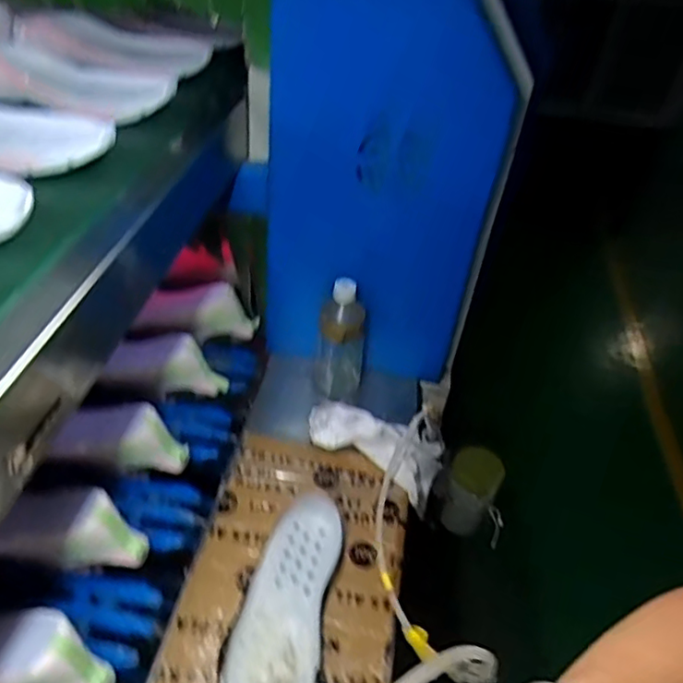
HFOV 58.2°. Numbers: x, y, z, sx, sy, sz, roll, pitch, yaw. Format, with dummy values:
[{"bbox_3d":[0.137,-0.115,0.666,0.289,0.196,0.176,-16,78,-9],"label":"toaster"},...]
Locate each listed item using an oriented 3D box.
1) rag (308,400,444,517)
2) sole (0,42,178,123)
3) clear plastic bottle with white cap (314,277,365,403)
[{"bbox_3d":[0.042,0.147,0.820,0.189,0.079,0.076,28,45,4],"label":"rag"},{"bbox_3d":[-0.312,-0.285,0.671,0.242,0.036,0.076,12,43,5],"label":"sole"},{"bbox_3d":[0.000,0.003,0.880,0.067,0.221,0.060,8,43,1],"label":"clear plastic bottle with white cap"}]

